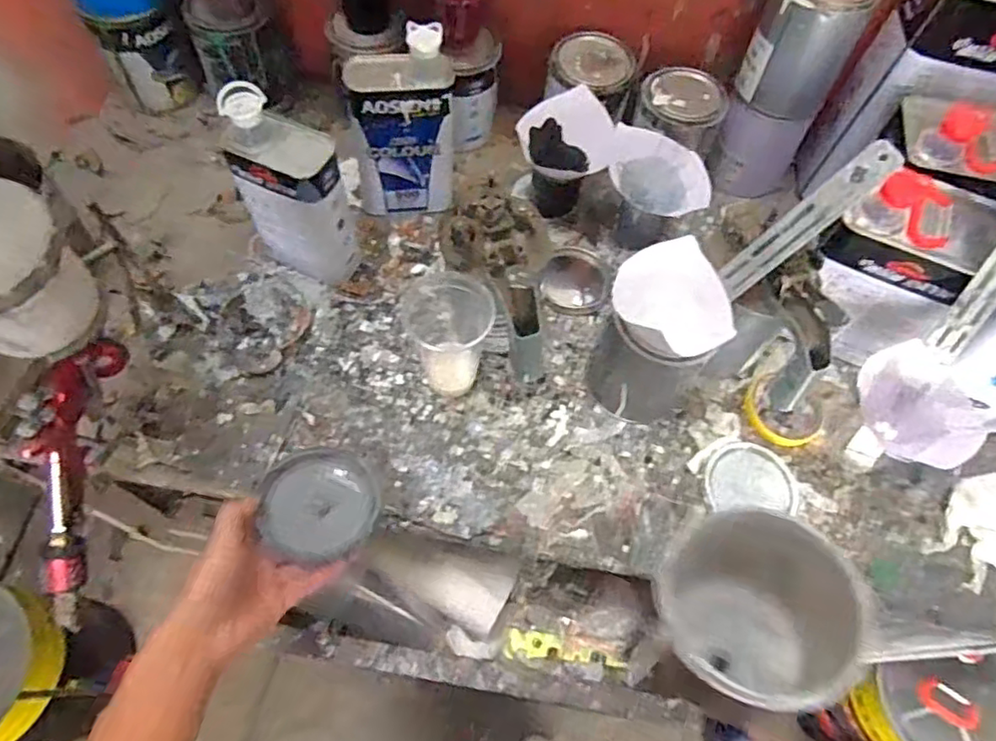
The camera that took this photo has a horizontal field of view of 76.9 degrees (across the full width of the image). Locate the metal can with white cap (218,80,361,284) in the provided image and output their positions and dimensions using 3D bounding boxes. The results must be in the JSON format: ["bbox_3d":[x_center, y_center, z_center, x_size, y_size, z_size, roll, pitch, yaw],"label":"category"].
[{"bbox_3d":[-0.218,-0.187,0.686,0.103,0.243,0.052,22,63,7],"label":"metal can with white cap"}]

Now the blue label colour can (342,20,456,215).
[{"bbox_3d":[-0.110,-0.283,0.735,0.119,0.213,0.067,4,63,-2],"label":"blue label colour can"}]

